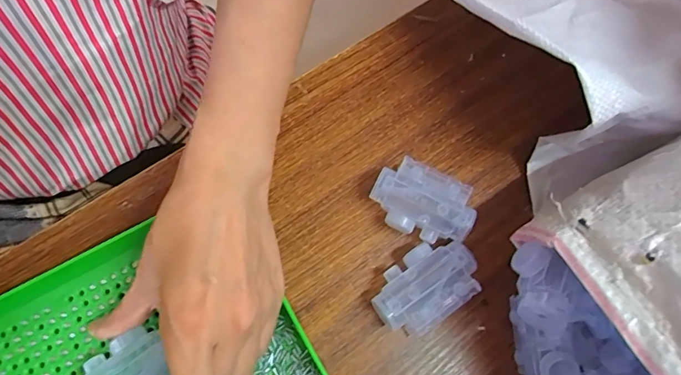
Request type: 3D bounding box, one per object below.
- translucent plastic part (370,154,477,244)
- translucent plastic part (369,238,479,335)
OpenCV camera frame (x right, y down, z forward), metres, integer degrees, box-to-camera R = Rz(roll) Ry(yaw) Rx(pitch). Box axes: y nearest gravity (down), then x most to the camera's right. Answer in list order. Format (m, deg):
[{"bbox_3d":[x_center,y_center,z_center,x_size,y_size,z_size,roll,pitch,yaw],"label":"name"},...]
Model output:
[{"bbox_3d":[0.056,0.012,0.301,0.068,0.028,0.041,26,74,5],"label":"translucent plastic part"},{"bbox_3d":[0.055,0.065,0.289,0.067,0.030,0.044,-33,78,-12],"label":"translucent plastic part"}]

